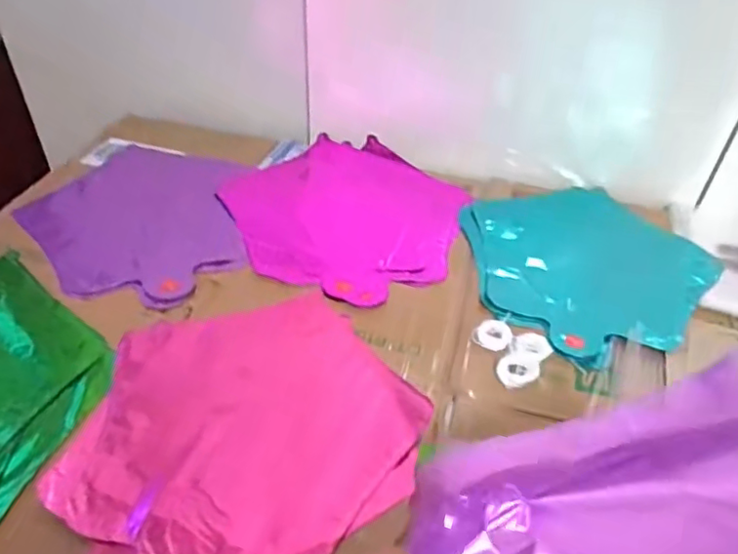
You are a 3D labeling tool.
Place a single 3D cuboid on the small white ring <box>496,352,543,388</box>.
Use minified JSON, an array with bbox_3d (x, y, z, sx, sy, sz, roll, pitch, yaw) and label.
[{"bbox_3d":[0.115,0.070,0.468,0.031,0.009,0.028,-7,43,-11],"label":"small white ring"}]

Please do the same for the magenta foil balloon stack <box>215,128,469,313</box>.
[{"bbox_3d":[-0.022,-0.073,0.644,0.250,0.023,0.252,23,46,21],"label":"magenta foil balloon stack"}]

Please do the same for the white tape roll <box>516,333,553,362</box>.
[{"bbox_3d":[0.134,0.055,0.490,0.029,0.010,0.030,2,42,-2],"label":"white tape roll"}]

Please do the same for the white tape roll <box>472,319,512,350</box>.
[{"bbox_3d":[0.102,0.048,0.497,0.029,0.008,0.028,2,42,-2],"label":"white tape roll"}]

